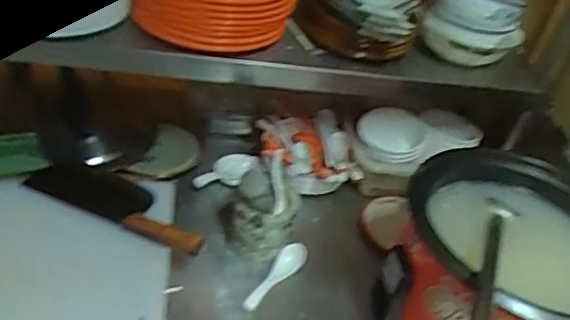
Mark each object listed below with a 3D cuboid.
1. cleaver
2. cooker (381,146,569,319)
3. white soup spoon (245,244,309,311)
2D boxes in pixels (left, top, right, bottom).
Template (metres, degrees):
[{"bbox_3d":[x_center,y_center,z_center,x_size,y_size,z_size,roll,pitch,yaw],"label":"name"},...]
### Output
[{"bbox_3d":[-0.244,0.070,0.909,0.303,0.039,0.089,22,38,20],"label":"cleaver"},{"bbox_3d":[0.313,0.170,0.827,0.311,0.221,0.336,-21,44,-34],"label":"cooker"},{"bbox_3d":[-0.013,0.182,0.916,0.035,0.045,0.154,24,38,22],"label":"white soup spoon"}]

